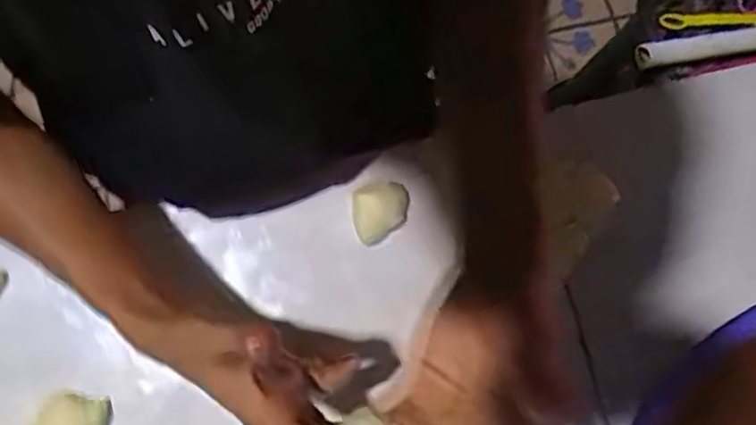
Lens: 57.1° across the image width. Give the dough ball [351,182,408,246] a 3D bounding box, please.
[{"bbox_3d":[0.003,0.000,0.553,0.045,0.014,0.045,0,81,-3],"label":"dough ball"}]

